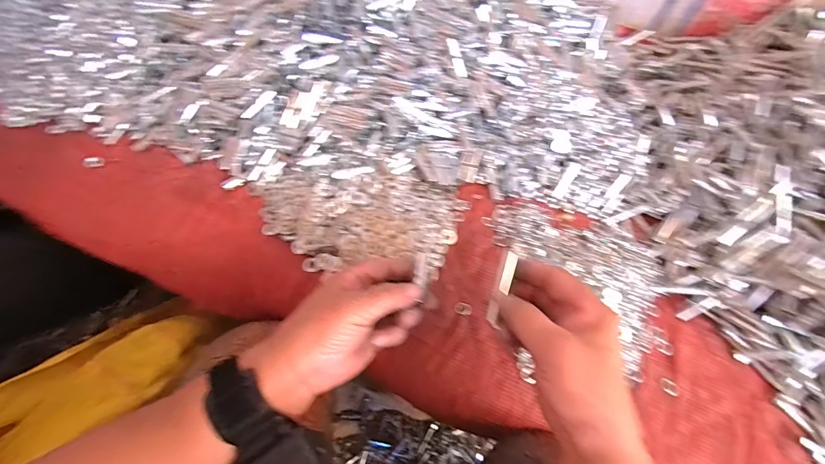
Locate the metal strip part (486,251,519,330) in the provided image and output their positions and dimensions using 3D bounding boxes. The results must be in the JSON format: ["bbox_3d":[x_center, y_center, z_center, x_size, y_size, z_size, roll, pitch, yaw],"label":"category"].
[{"bbox_3d":[0.073,0.046,0.292,0.012,0.004,0.061,13,83,31],"label":"metal strip part"}]

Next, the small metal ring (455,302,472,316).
[{"bbox_3d":[0.052,0.078,0.365,0.017,0.004,0.012,14,66,4],"label":"small metal ring"}]

